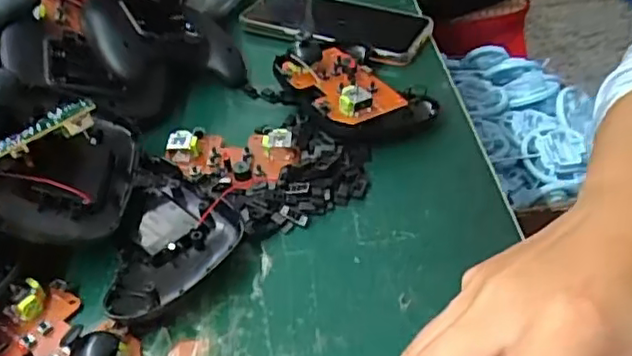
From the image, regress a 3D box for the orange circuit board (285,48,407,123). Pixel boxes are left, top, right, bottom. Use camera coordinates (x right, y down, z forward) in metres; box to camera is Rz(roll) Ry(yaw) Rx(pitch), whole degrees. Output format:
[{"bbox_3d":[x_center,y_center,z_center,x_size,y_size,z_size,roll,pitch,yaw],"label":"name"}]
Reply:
[{"bbox_3d":[0.017,-0.066,0.454,0.055,0.022,0.081,-24,46,-25],"label":"orange circuit board"}]

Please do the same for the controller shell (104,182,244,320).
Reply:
[{"bbox_3d":[-0.077,0.041,0.366,0.060,0.018,0.102,1,41,3],"label":"controller shell"}]

